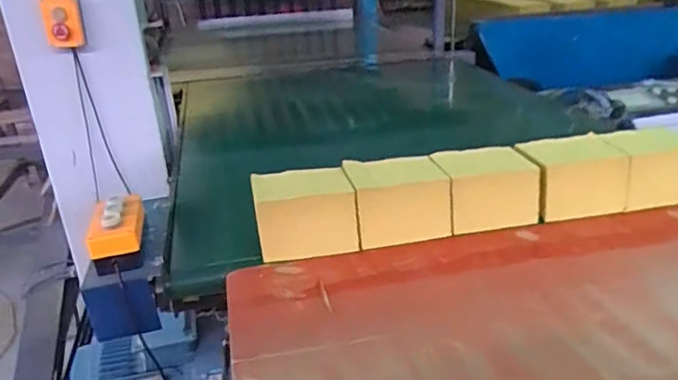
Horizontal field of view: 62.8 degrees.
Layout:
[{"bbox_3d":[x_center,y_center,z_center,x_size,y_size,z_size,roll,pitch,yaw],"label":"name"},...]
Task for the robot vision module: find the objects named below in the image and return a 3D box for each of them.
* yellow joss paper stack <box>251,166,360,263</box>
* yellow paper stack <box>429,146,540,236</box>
[{"bbox_3d":[-0.061,0.043,0.976,0.172,0.124,0.114,-5,23,-12],"label":"yellow joss paper stack"},{"bbox_3d":[0.268,0.003,1.031,0.176,0.118,0.131,-4,22,-7],"label":"yellow paper stack"}]

